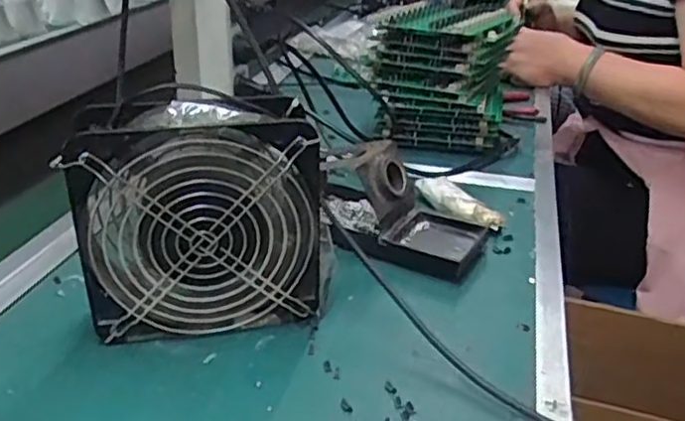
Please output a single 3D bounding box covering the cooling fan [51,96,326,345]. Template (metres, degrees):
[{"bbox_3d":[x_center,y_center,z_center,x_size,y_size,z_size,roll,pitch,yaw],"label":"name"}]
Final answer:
[{"bbox_3d":[-0.093,0.005,0.443,0.152,0.156,0.057,-4,28,-13],"label":"cooling fan"}]

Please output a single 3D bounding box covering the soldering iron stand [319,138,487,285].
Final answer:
[{"bbox_3d":[0.042,-0.008,0.557,0.155,0.074,0.098,10,28,15],"label":"soldering iron stand"}]

